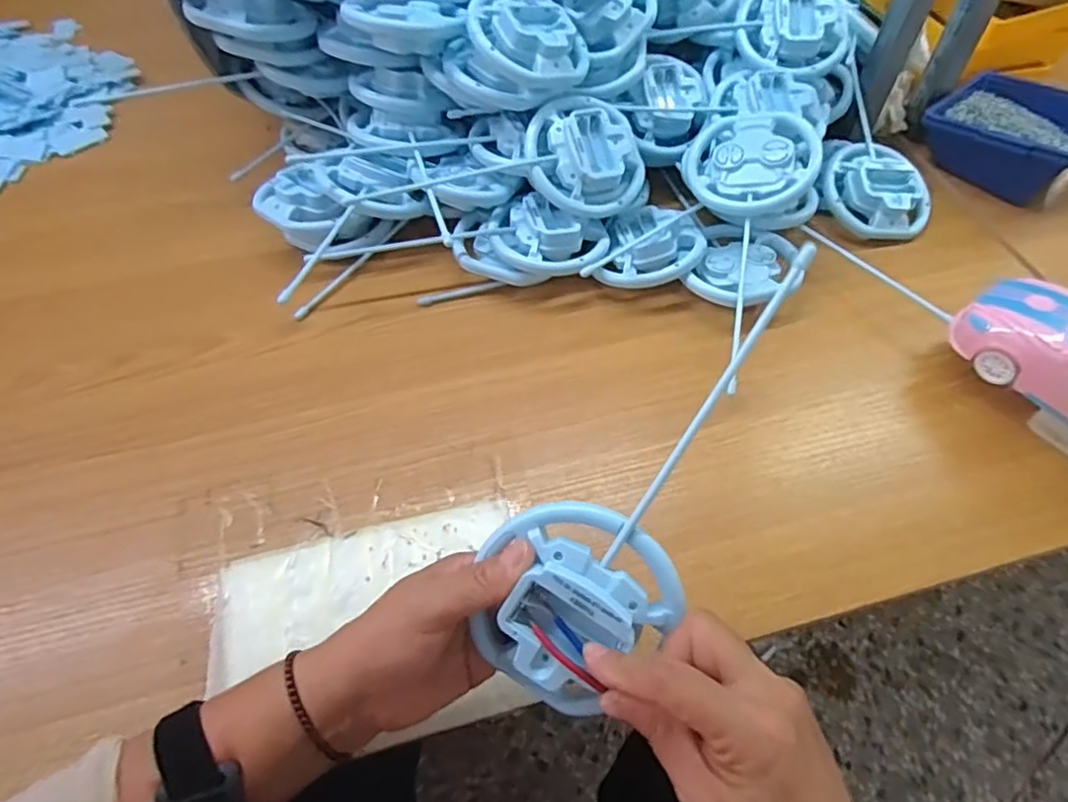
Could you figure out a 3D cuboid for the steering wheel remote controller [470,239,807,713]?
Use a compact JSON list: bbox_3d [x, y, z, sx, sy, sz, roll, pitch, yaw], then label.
[{"bbox_3d":[0.052,0.035,0.300,0.085,0.027,0.237,34,94,21],"label":"steering wheel remote controller"}]

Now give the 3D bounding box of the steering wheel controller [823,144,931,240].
[{"bbox_3d":[0.328,-0.200,0.607,0.103,0.033,0.099,40,70,8],"label":"steering wheel controller"}]

